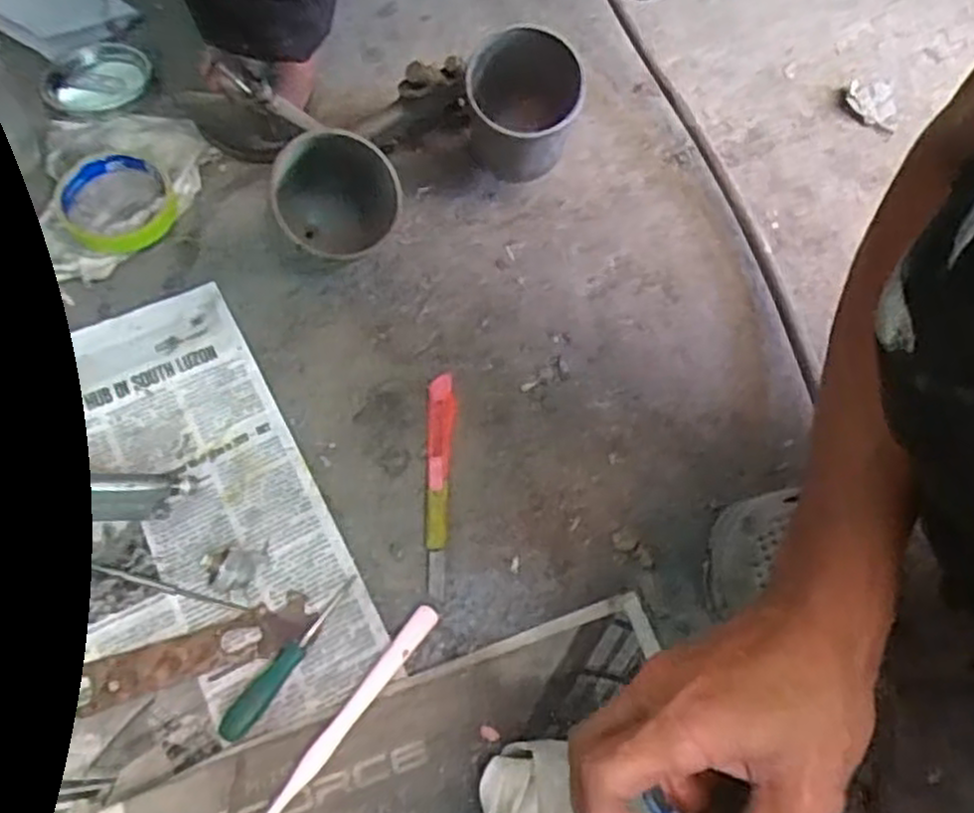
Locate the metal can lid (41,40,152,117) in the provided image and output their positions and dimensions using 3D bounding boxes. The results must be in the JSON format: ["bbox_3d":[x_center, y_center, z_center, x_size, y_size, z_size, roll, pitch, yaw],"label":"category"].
[{"bbox_3d":[-0.351,-0.298,0.688,0.089,0.013,0.096,0,64,1],"label":"metal can lid"}]

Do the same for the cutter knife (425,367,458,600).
[{"bbox_3d":[-0.032,0.046,0.513,0.020,0.011,0.158,1,64,1],"label":"cutter knife"}]

